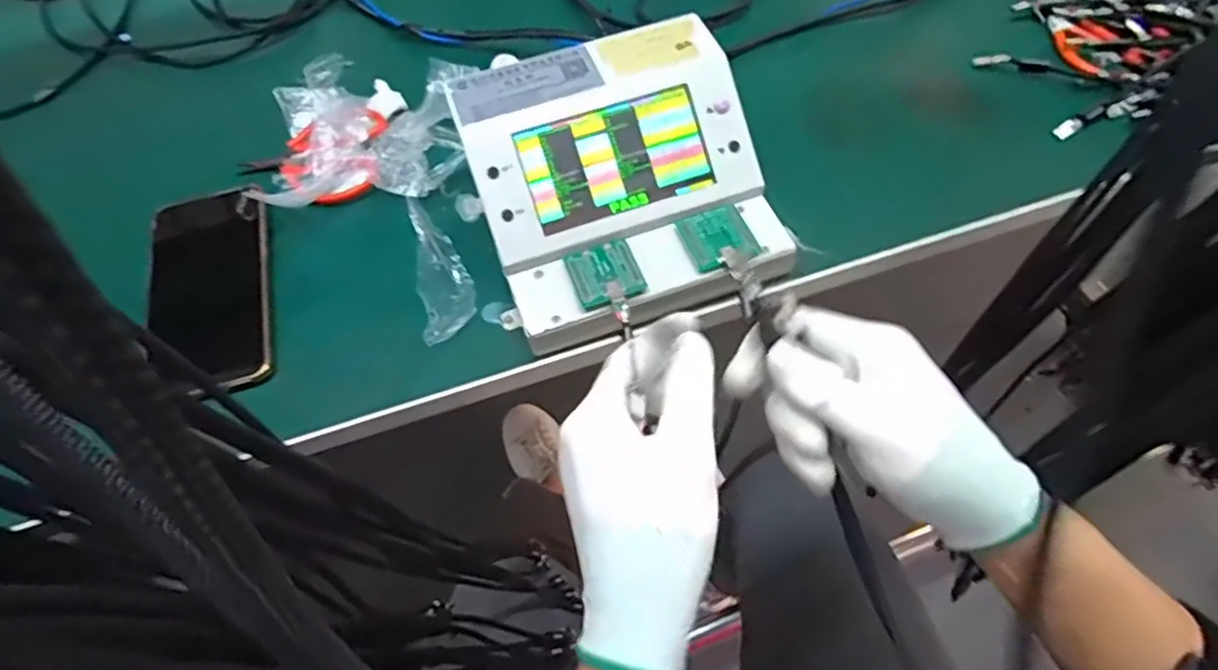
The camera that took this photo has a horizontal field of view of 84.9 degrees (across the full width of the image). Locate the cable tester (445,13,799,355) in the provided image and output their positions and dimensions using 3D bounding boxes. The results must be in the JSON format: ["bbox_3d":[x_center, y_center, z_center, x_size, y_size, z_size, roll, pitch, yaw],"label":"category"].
[{"bbox_3d":[0.006,-0.096,0.410,0.168,0.078,0.165,-18,61,-7],"label":"cable tester"}]

